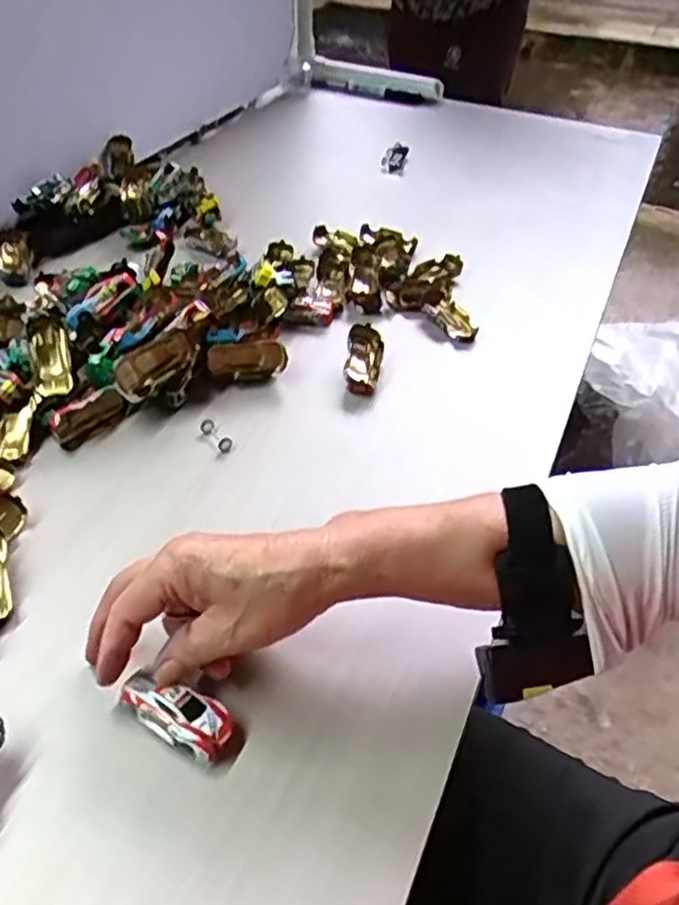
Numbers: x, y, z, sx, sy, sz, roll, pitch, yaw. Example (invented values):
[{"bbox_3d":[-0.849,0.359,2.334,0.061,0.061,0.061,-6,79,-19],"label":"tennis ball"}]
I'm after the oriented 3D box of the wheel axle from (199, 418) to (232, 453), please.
[{"bbox_3d":[-0.095,-0.013,0.557,0.012,0.010,0.038,-24,50,-26],"label":"wheel axle"}]

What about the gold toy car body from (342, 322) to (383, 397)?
[{"bbox_3d":[0.020,-0.080,0.621,0.029,0.023,0.069,5,42,2],"label":"gold toy car body"}]

